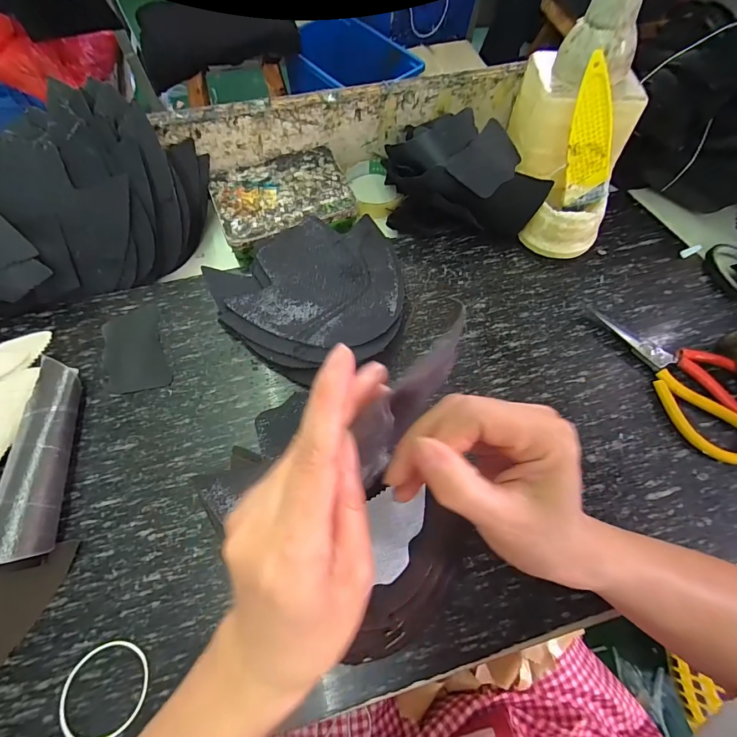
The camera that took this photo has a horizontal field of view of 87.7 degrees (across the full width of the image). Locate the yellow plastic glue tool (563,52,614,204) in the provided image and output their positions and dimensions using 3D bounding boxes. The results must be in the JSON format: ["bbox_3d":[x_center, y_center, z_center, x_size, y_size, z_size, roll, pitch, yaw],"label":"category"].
[{"bbox_3d":[0.214,-0.222,0.368,0.039,0.126,0.007,-4,38,18],"label":"yellow plastic glue tool"}]

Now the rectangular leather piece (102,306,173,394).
[{"bbox_3d":[-0.229,-0.017,0.375,0.056,0.006,0.090,-20,68,-11],"label":"rectangular leather piece"}]

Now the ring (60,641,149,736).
[{"bbox_3d":[-0.182,0.223,0.264,0.057,0.004,0.056,1,66,-2],"label":"ring"}]

